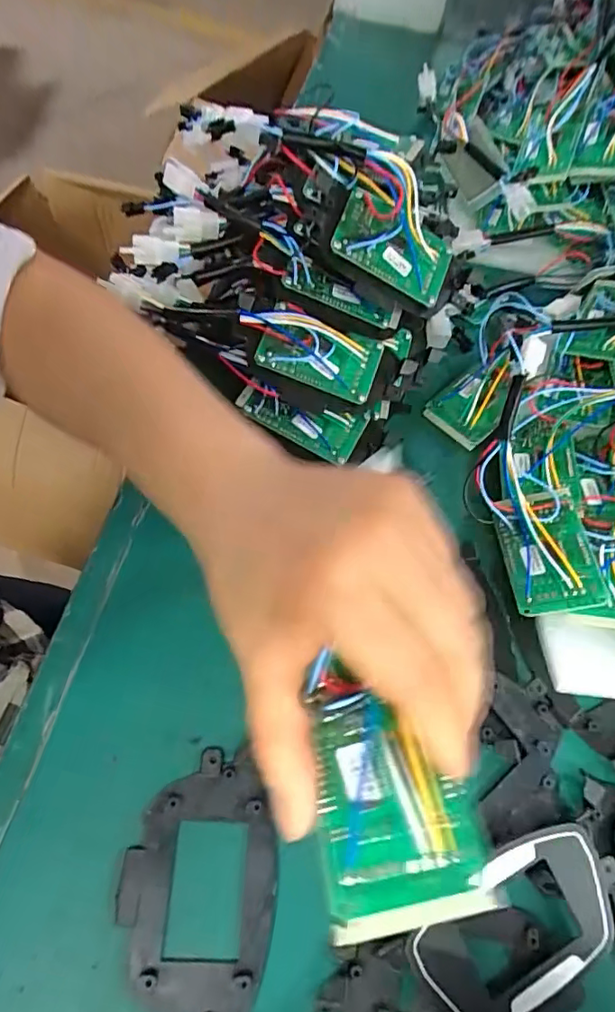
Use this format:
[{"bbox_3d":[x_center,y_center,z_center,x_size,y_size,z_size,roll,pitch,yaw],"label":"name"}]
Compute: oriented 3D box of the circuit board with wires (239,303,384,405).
[{"bbox_3d":[0.001,-0.102,0.360,0.090,0.017,0.045,23,84,-6],"label":"circuit board with wires"}]

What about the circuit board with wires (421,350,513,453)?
[{"bbox_3d":[0.120,-0.078,0.397,0.047,0.026,0.064,35,82,14],"label":"circuit board with wires"}]

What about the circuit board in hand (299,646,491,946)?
[{"bbox_3d":[0.028,0.089,0.175,0.048,0.014,0.075,-5,62,-5],"label":"circuit board in hand"}]

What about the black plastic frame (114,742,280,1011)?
[{"bbox_3d":[-0.051,0.178,0.255,0.071,0.010,0.115,10,60,-2],"label":"black plastic frame"}]

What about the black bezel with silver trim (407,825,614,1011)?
[{"bbox_3d":[0.099,0.196,0.258,0.103,0.023,0.060,-20,65,-17],"label":"black bezel with silver trim"}]

